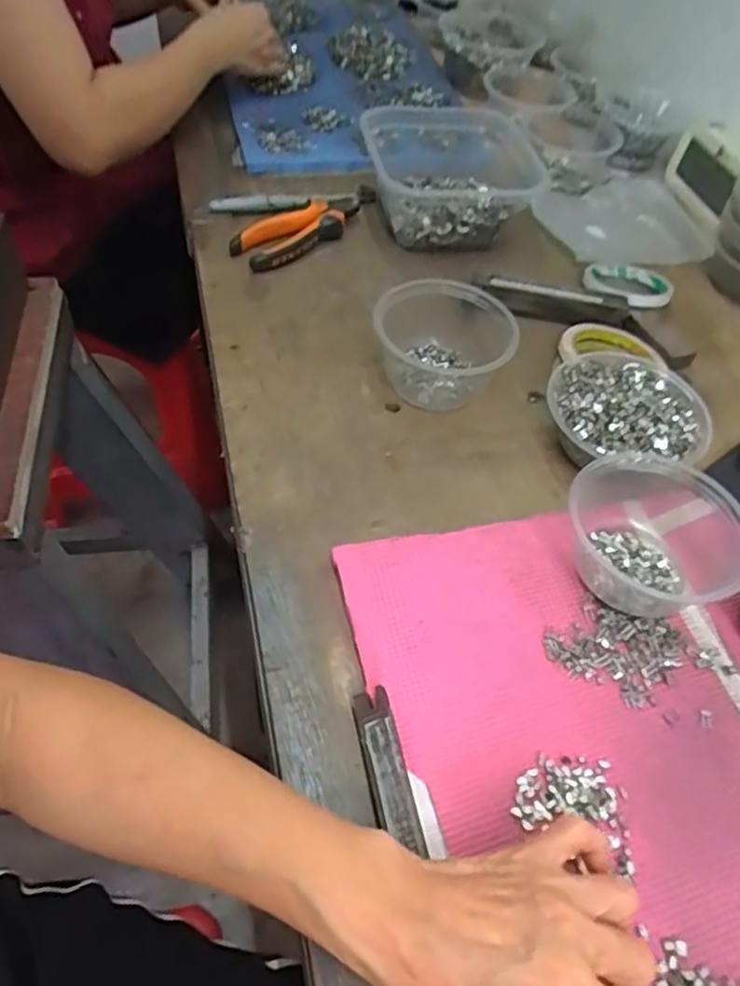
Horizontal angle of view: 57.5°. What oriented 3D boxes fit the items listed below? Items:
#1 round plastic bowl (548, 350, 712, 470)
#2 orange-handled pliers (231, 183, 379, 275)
[{"bbox_3d":[0.200,-0.065,0.535,0.116,0.048,0.114,4,53,-5],"label":"round plastic bowl"},{"bbox_3d":[-0.058,-0.279,0.690,0.185,0.020,0.064,-33,63,-27],"label":"orange-handled pliers"}]

